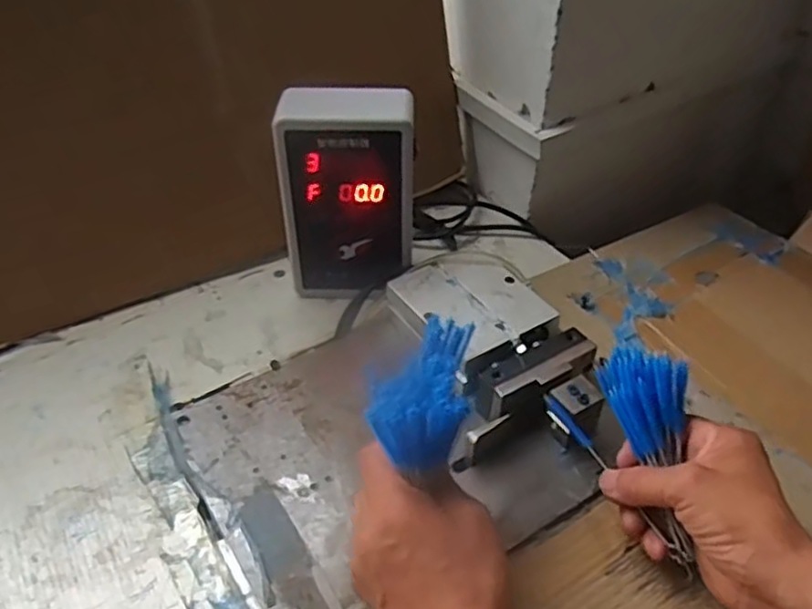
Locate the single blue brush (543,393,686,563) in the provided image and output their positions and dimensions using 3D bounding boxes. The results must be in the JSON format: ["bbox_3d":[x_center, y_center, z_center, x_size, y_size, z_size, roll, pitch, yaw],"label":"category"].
[{"bbox_3d":[0.133,0.111,0.459,0.006,0.013,0.136,-20,51,-22],"label":"single blue brush"}]

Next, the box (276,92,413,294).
[{"bbox_3d":[-0.047,-0.088,0.589,0.106,0.174,0.049,1,40,1],"label":"box"}]

